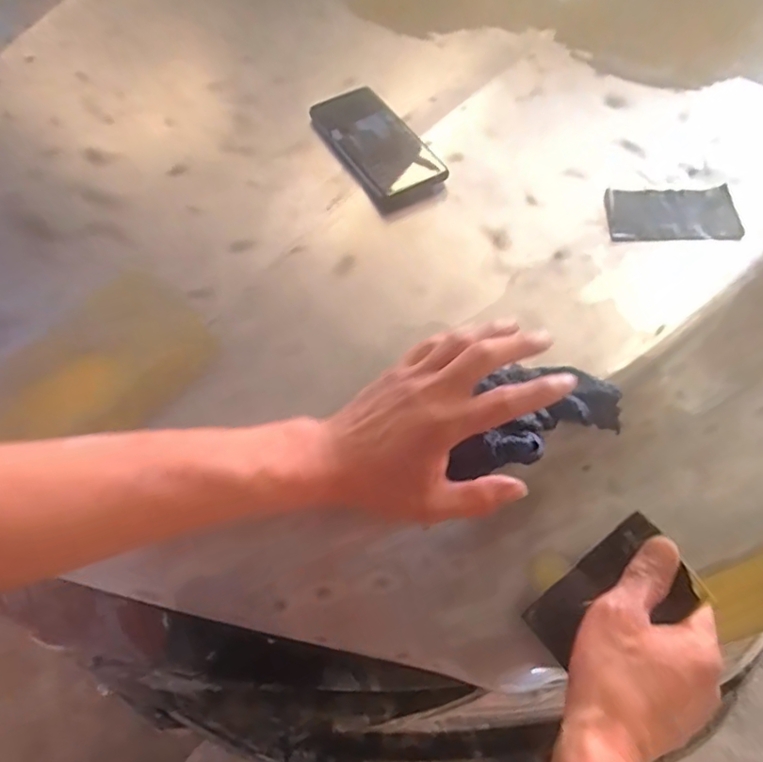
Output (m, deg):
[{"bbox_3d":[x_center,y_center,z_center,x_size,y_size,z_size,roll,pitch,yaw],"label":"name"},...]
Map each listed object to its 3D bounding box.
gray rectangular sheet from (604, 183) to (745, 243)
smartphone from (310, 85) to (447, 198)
[{"bbox_3d":[0.280,-0.161,0.539,0.121,0.004,0.068,-1,59,2],"label":"gray rectangular sheet"},{"bbox_3d":[-0.004,-0.252,0.585,0.077,0.009,0.168,-31,66,-11],"label":"smartphone"}]

